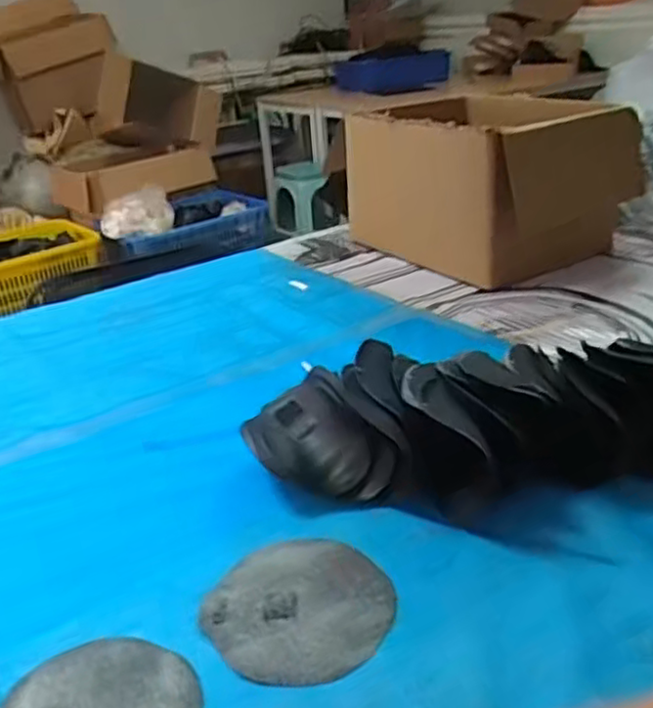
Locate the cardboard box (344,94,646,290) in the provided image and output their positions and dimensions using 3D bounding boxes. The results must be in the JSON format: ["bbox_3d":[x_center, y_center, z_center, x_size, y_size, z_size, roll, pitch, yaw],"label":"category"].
[{"bbox_3d":[0.286,-0.312,1.276,0.327,0.250,0.445,-19,30,-27],"label":"cardboard box"}]

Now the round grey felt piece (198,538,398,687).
[{"bbox_3d":[-0.022,0.208,0.579,0.142,0.011,0.140,-3,27,2],"label":"round grey felt piece"}]

